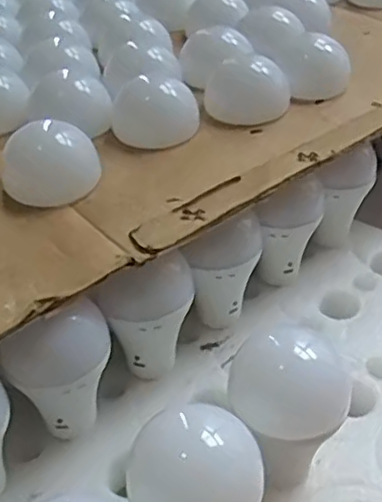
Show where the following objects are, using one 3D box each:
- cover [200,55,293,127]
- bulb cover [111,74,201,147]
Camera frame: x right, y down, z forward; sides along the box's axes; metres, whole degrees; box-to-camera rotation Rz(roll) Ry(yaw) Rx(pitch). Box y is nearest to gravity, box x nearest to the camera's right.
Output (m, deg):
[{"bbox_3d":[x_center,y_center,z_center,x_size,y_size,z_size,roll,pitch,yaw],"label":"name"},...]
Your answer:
[{"bbox_3d":[0.045,-0.127,0.518,0.067,0.032,0.067,1,38,4],"label":"cover"},{"bbox_3d":[-0.028,-0.109,0.498,0.064,0.034,0.061,-5,38,-4],"label":"bulb cover"}]

